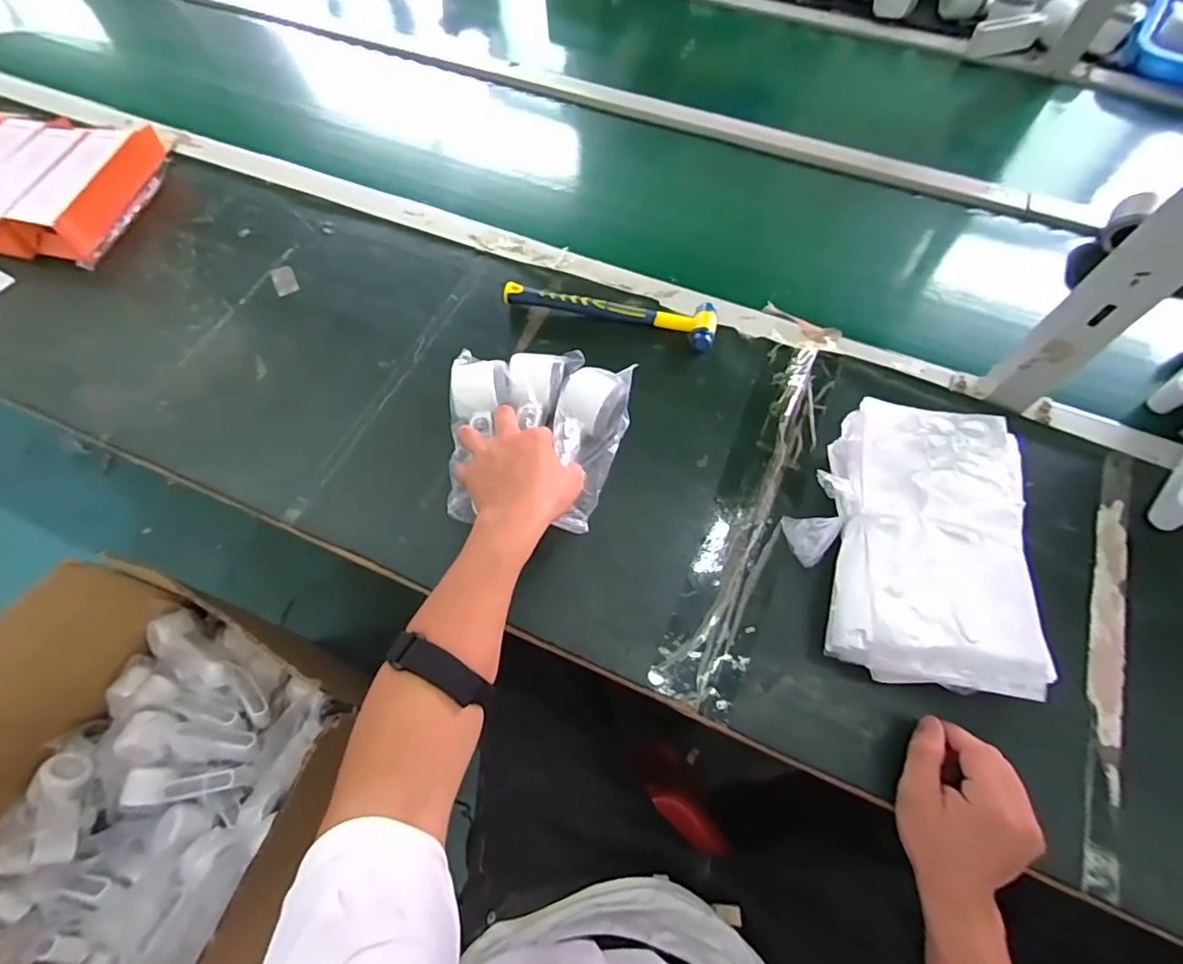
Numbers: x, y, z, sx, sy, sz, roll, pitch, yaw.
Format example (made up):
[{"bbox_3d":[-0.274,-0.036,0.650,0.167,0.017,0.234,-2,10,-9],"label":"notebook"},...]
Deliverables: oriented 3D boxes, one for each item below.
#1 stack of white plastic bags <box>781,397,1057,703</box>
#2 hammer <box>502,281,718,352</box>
[{"bbox_3d":[0.282,0.053,0.485,0.193,0.063,0.244,4,65,2],"label":"stack of white plastic bags"},{"bbox_3d":[0.020,-0.196,0.631,0.243,0.026,0.055,11,68,5],"label":"hammer"}]

